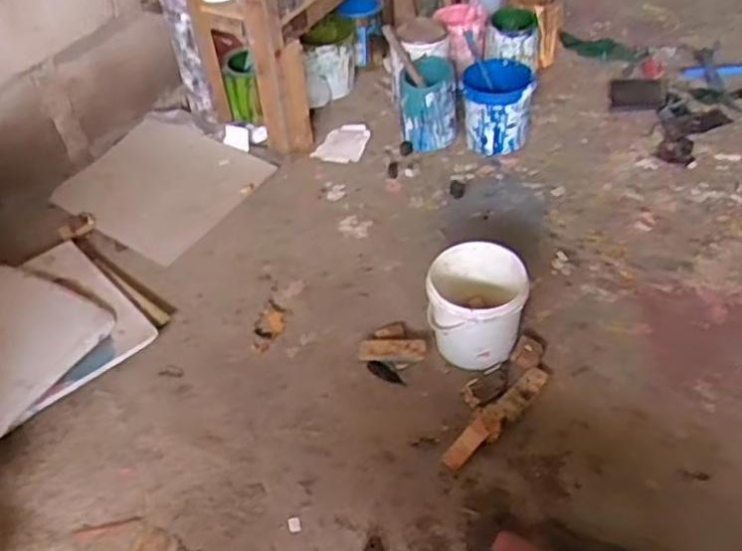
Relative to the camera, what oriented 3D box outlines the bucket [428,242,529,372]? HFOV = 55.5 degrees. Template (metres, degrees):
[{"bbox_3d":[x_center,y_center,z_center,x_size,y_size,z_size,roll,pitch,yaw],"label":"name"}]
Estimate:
[{"bbox_3d":[0.138,0.040,0.925,0.119,0.120,0.126,-3,45,3],"label":"bucket"}]

